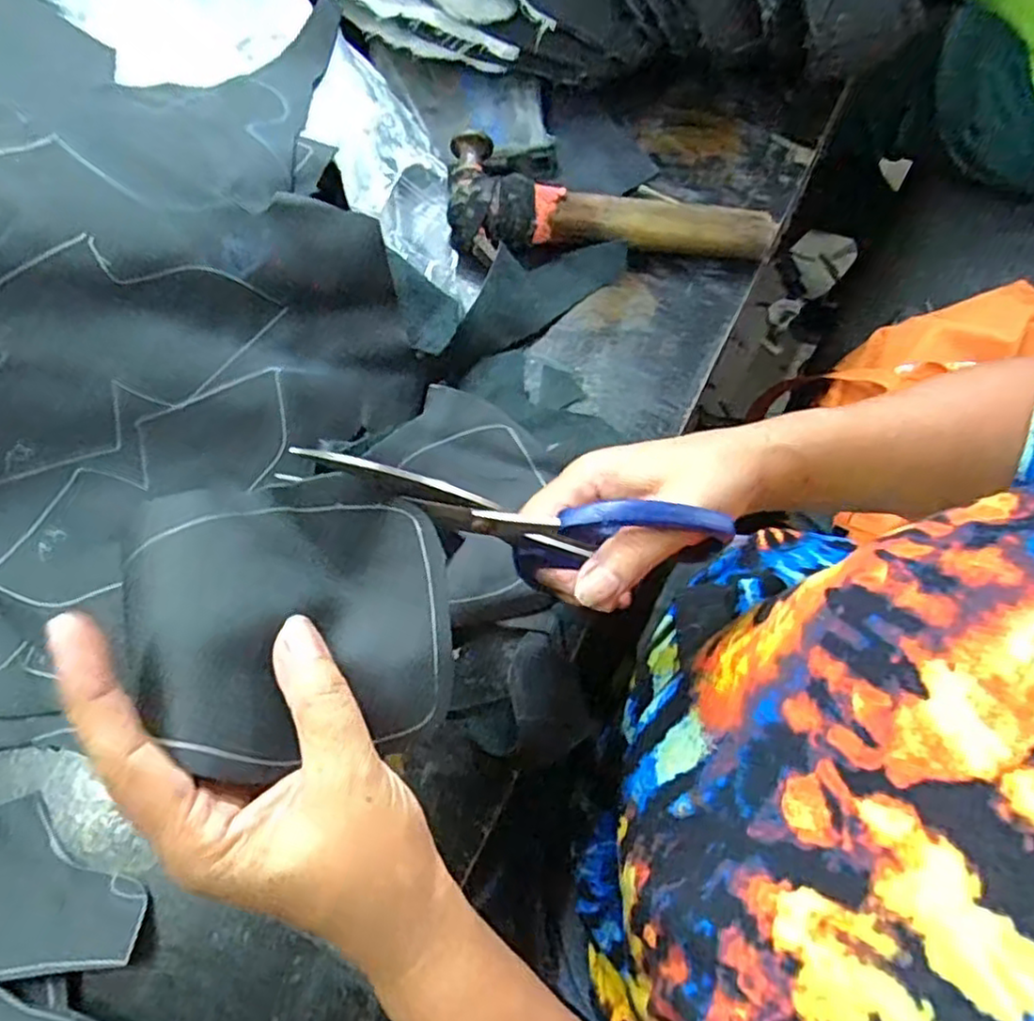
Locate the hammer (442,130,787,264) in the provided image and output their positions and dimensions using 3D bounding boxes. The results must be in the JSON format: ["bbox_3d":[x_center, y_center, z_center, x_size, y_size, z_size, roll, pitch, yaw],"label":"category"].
[{"bbox_3d":[0.065,-0.217,0.486,0.225,0.040,0.090,-4,70,-4],"label":"hammer"}]

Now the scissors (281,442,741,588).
[{"bbox_3d":[-0.004,0.007,0.299,0.173,0.068,0.023,12,69,-17],"label":"scissors"}]

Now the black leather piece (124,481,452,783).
[{"bbox_3d":[-0.080,0.039,0.254,0.109,0.014,0.100,-5,71,-23],"label":"black leather piece"}]

